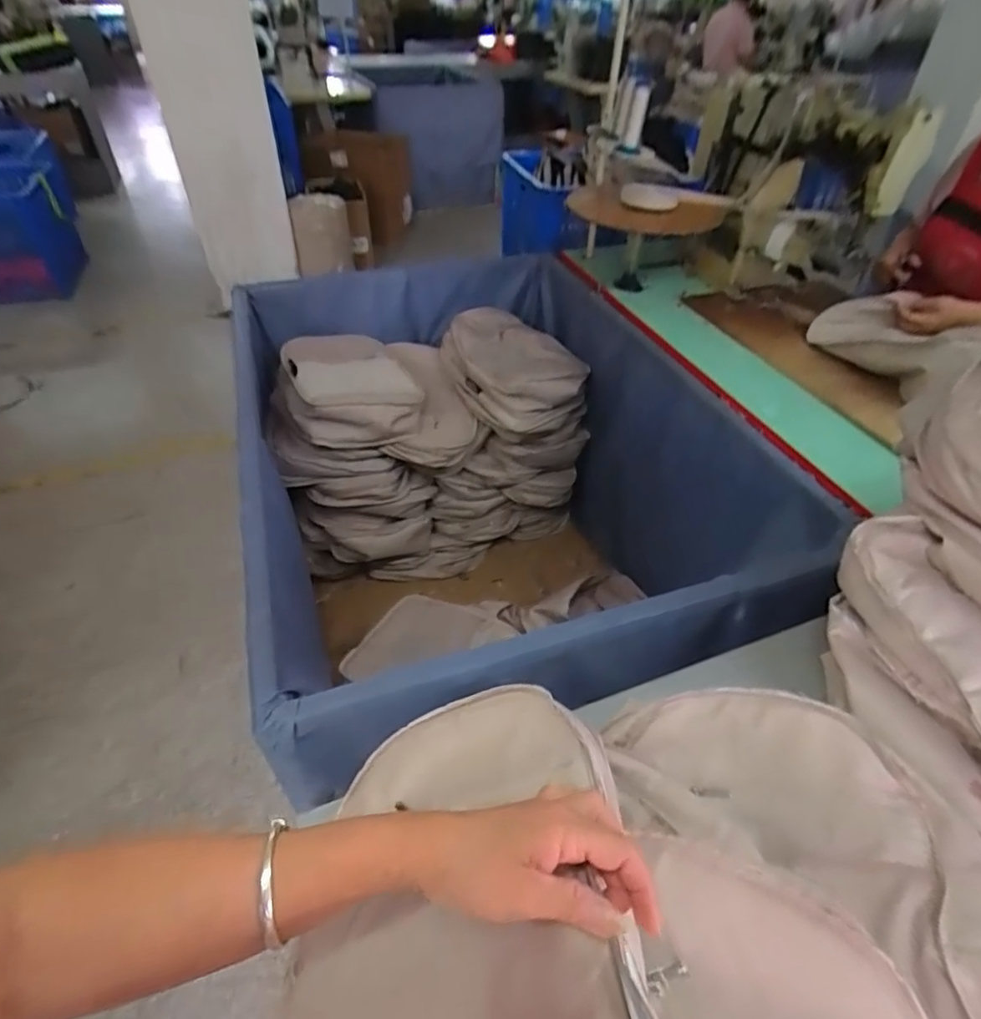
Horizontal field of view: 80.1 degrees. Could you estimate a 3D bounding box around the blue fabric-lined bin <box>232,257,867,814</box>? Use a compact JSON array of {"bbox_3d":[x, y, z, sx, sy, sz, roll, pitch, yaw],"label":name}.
[{"bbox_3d":[-0.009,0.046,1.302,0.867,0.721,1.235,-12,45,-14],"label":"blue fabric-lined bin"}]

